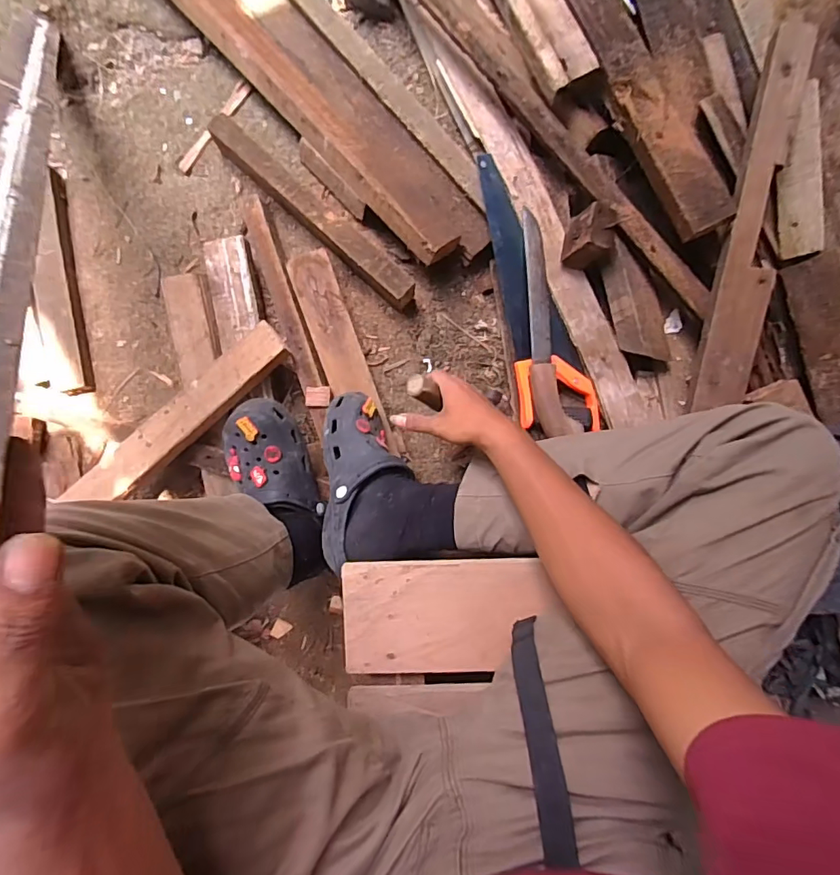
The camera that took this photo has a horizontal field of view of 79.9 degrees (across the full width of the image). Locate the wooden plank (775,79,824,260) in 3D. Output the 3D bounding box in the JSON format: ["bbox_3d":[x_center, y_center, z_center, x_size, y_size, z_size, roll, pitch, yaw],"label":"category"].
[{"bbox_3d":[0.490,-0.341,0.649,0.022,0.050,0.205,-10,97,-31],"label":"wooden plank"}]

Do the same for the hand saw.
[{"bbox_3d":[0.177,-0.227,0.761,0.121,0.041,0.404,-9,87,-1],"label":"hand saw"}]

